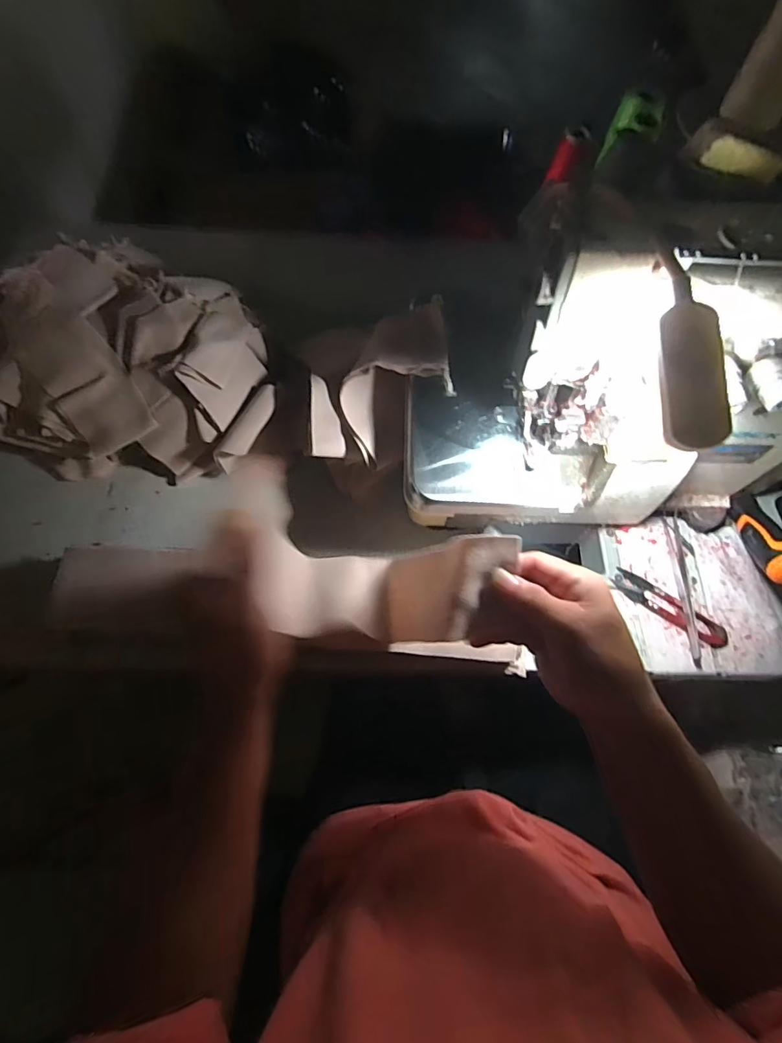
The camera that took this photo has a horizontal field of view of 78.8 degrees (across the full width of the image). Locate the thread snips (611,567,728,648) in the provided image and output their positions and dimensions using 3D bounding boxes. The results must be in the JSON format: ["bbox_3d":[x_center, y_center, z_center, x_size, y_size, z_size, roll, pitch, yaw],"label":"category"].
[{"bbox_3d":[0.253,0.078,0.430,0.103,0.010,0.024,33,71,10],"label":"thread snips"}]

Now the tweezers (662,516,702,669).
[{"bbox_3d":[0.270,0.059,0.434,0.017,0.008,0.138,2,69,-2],"label":"tweezers"}]

